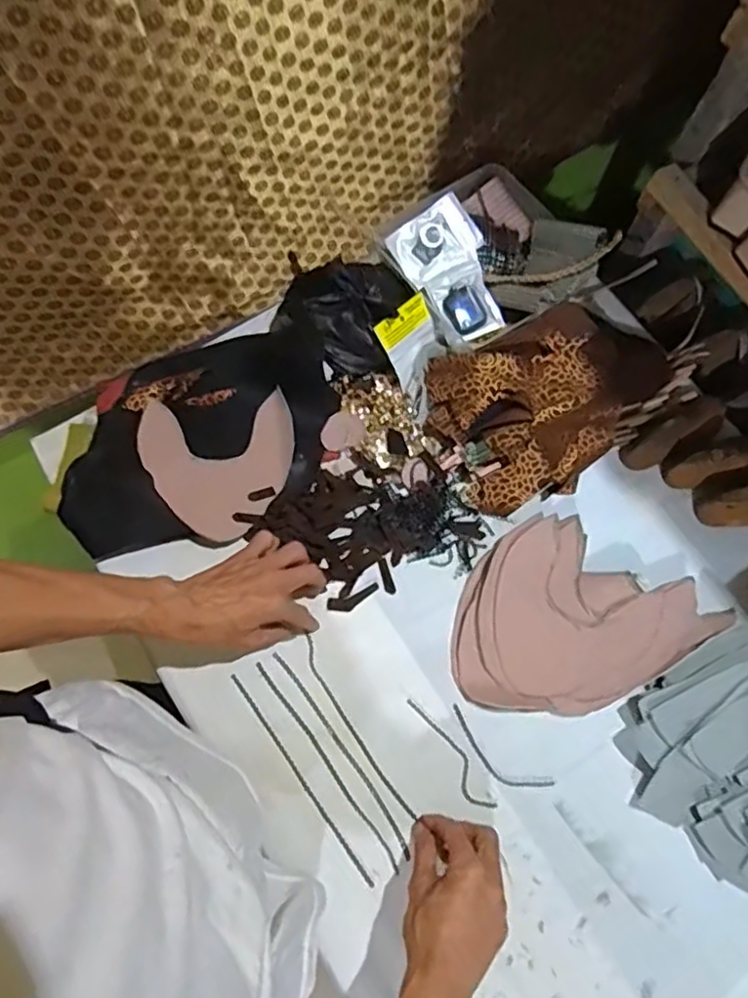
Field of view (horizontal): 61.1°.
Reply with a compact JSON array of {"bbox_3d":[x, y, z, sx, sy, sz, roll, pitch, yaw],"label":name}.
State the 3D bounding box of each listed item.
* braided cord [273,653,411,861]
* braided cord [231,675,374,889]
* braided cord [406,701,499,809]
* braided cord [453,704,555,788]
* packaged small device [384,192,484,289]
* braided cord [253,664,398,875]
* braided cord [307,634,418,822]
[{"bbox_3d":[-0.033,0.246,0.625,0.011,0.005,0.223,-35,75,-11],"label":"braided cord"},{"bbox_3d":[-0.072,0.269,0.611,0.006,0.010,0.229,-35,75,-12],"label":"braided cord"},{"bbox_3d":[0.077,0.253,0.629,0.022,0.006,0.125,-31,74,-10],"label":"braided cord"},{"bbox_3d":[0.120,0.255,0.627,0.118,0.004,0.033,36,74,11],"label":"braided cord"},{"bbox_3d":[0.074,-0.299,0.739,0.102,0.014,0.077,-38,96,-3],"label":"packaged small device"},{"bbox_3d":[-0.047,0.259,0.623,0.008,0.007,0.234,-35,75,-12],"label":"braided cord"},{"bbox_3d":[-0.018,0.228,0.637,0.016,0.007,0.200,-32,74,-11],"label":"braided cord"}]

